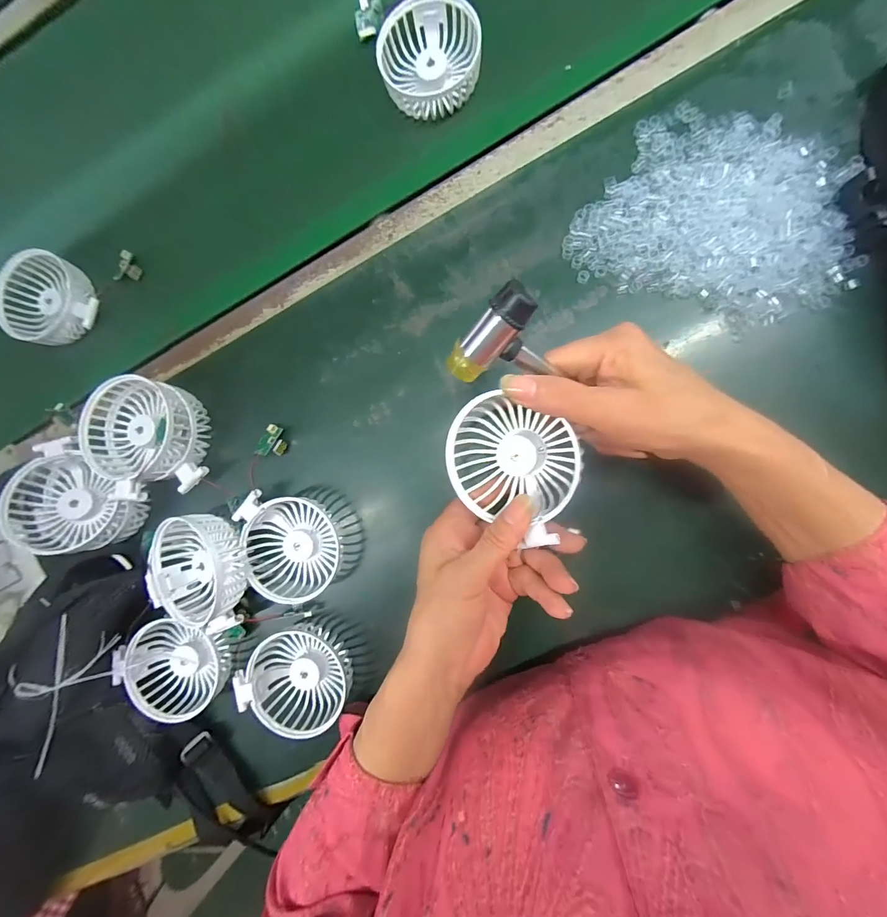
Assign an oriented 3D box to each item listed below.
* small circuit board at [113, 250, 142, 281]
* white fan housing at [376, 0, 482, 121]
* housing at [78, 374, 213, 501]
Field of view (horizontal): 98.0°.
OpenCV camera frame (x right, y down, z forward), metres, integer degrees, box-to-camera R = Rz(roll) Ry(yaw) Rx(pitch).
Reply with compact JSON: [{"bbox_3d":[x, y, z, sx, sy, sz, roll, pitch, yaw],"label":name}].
[{"bbox_3d":[-0.319,-0.192,0.392,0.009,0.019,0.030,41,113,37],"label":"small circuit board"},{"bbox_3d":[-0.012,-0.357,0.342,0.087,0.028,0.087,0,90,8],"label":"white fan housing"},{"bbox_3d":[-0.265,-0.017,0.353,0.086,0.057,0.101,-7,89,8],"label":"housing"}]

